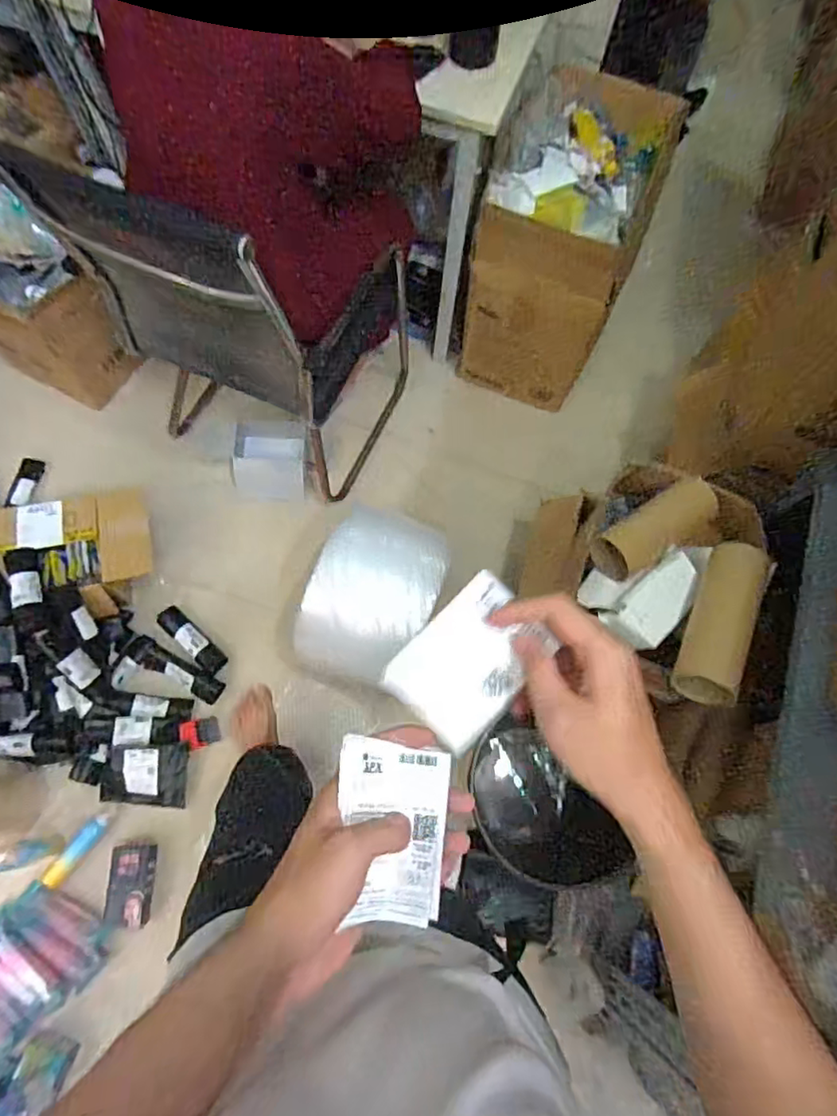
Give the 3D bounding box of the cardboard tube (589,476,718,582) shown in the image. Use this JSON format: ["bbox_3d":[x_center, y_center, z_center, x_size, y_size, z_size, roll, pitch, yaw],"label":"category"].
[{"bbox_3d":[0.417,-0.052,1.056,0.236,0.069,0.093,-30,73,-13],"label":"cardboard tube"}]

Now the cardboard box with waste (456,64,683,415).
[{"bbox_3d":[0.355,-0.782,1.577,0.348,0.584,0.451,22,69,5],"label":"cardboard box with waste"}]

